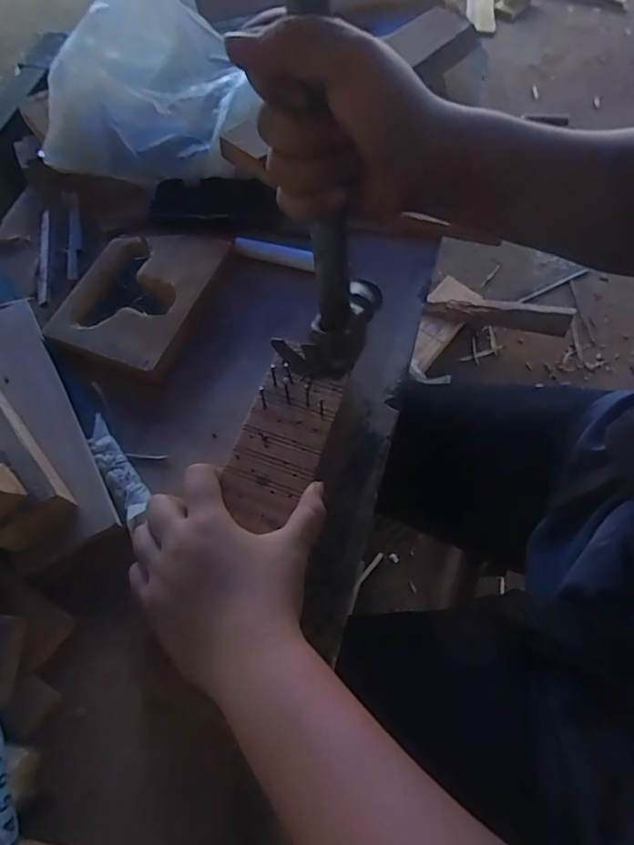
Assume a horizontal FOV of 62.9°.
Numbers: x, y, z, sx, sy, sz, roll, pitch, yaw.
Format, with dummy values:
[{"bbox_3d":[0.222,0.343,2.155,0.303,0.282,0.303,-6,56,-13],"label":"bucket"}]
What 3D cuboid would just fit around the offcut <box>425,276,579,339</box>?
[{"bbox_3d":[0.417,-0.251,1.167,0.288,0.077,0.067,15,65,9],"label":"offcut"}]

